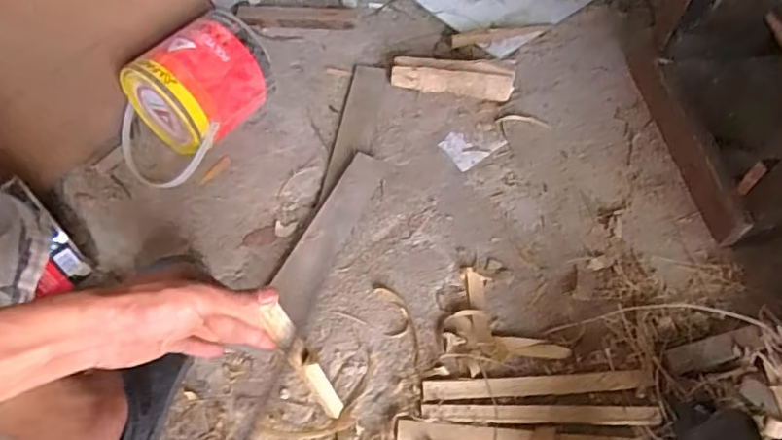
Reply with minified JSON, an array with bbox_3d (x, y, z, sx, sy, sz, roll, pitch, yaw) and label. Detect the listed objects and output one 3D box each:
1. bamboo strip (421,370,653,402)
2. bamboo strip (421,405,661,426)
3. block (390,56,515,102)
[{"bbox_3d":[0.174,0.197,0.674,0.271,0.005,0.025,-2,55,-3],"label":"bamboo strip"},{"bbox_3d":[0.174,0.224,0.651,0.271,0.006,0.021,2,56,-2],"label":"bamboo strip"},{"bbox_3d":[0.099,-0.233,0.926,0.194,0.057,0.032,10,56,3],"label":"block"}]

